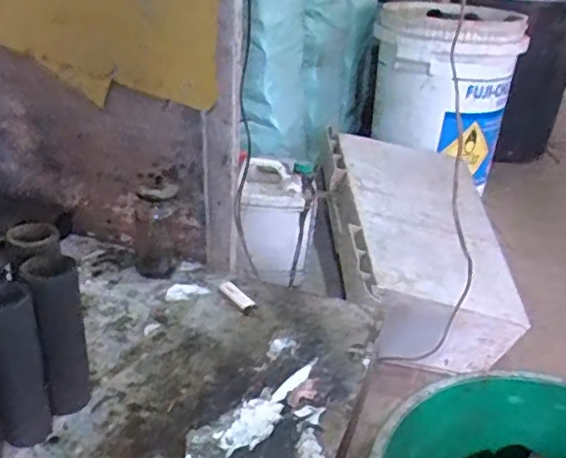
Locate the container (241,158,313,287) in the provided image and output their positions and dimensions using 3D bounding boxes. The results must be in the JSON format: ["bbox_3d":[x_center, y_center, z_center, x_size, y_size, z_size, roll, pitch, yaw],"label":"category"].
[{"bbox_3d":[-0.016,-0.011,1.273,0.145,0.233,0.086,-2,26,-7],"label":"container"}]

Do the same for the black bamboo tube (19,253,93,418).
[{"bbox_3d":[-0.235,0.114,0.660,0.053,0.175,0.054,-7,27,-21],"label":"black bamboo tube"}]

